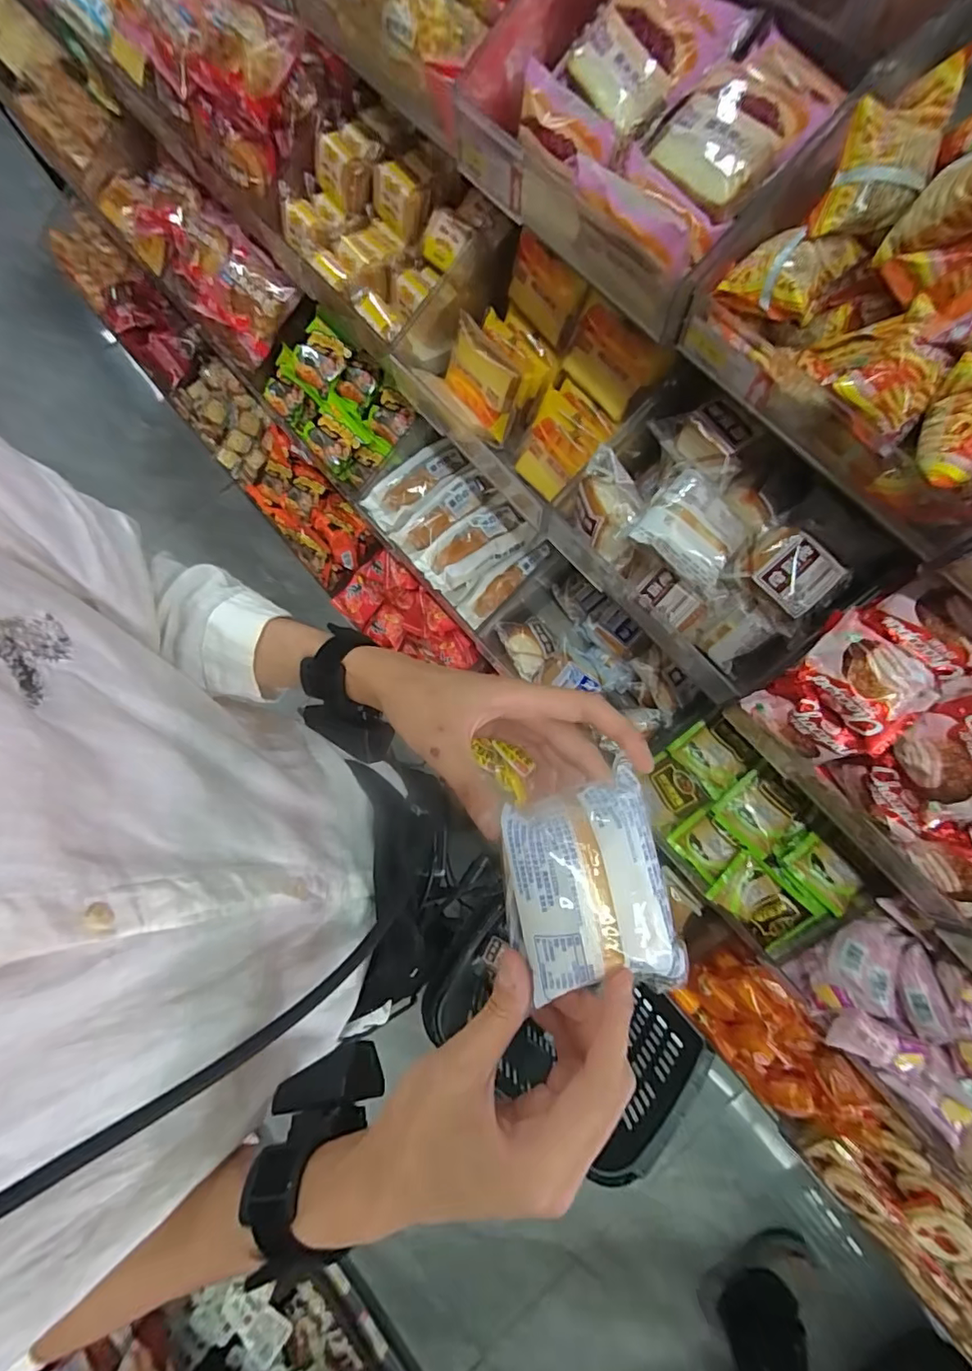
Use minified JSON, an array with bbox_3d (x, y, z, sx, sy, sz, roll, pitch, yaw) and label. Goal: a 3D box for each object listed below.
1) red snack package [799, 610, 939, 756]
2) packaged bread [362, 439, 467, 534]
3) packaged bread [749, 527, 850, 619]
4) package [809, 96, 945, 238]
[{"bbox_3d":[0.335,-0.002,0.467,0.100,0.028,0.080,47,118,15],"label":"red snack package"},{"bbox_3d":[-0.117,-0.326,0.846,0.171,0.028,0.067,-37,80,-6],"label":"packaged bread"},{"bbox_3d":[0.319,-0.112,0.541,0.092,0.045,0.071,36,104,-7],"label":"packaged bread"},{"bbox_3d":[0.285,-0.369,0.384,0.064,0.030,0.065,7,114,-2],"label":"package"}]

